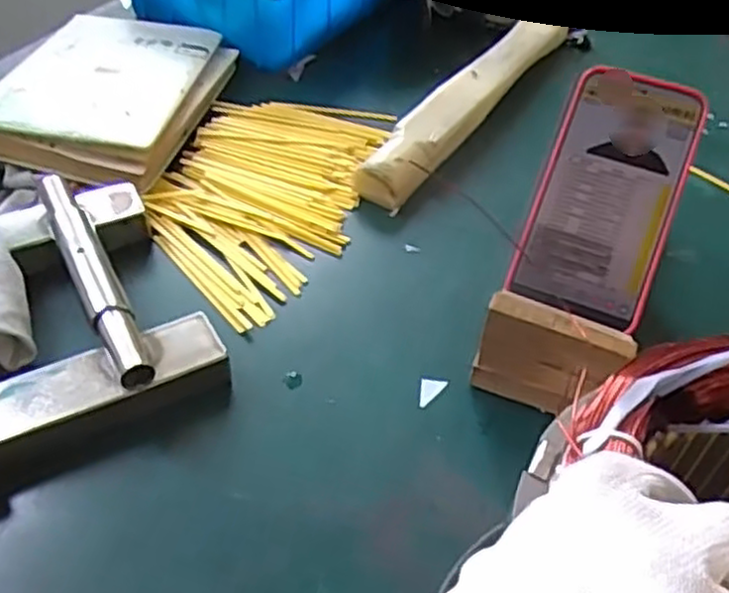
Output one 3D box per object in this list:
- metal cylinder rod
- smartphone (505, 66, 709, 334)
[{"bbox_3d":[-0.164,-0.017,0.447,0.023,0.018,0.180,-20,51,-22],"label":"metal cylinder rod"},{"bbox_3d":[0.152,-0.064,0.465,0.082,0.006,0.157,19,83,14],"label":"smartphone"}]

